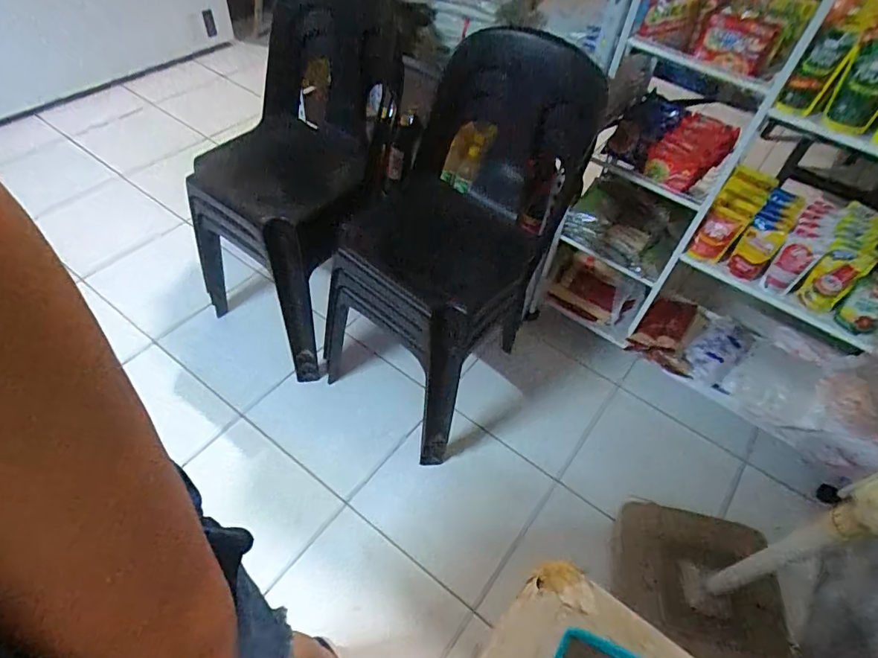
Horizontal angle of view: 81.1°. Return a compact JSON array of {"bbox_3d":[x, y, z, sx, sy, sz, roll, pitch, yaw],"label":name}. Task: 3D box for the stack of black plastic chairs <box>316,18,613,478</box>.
[{"bbox_3d":[0.031,-0.229,1.295,0.454,0.801,0.705,27,54,16],"label":"stack of black plastic chairs"}]

